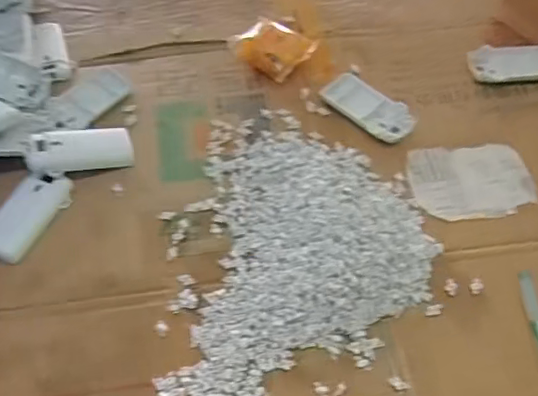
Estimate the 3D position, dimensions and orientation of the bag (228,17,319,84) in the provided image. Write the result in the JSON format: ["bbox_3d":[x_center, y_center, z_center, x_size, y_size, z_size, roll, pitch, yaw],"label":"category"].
[{"bbox_3d":[0.010,-0.162,0.627,0.076,0.030,0.072,40,66,22],"label":"bag"}]

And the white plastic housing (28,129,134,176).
[{"bbox_3d":[-0.180,-0.045,0.551,0.095,0.018,0.040,-7,57,-24],"label":"white plastic housing"}]

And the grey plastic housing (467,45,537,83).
[{"bbox_3d":[0.270,-0.148,0.634,0.094,0.010,0.050,-3,58,-2],"label":"grey plastic housing"}]

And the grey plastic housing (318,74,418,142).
[{"bbox_3d":[0.103,-0.094,0.597,0.101,0.010,0.052,36,65,20],"label":"grey plastic housing"}]

